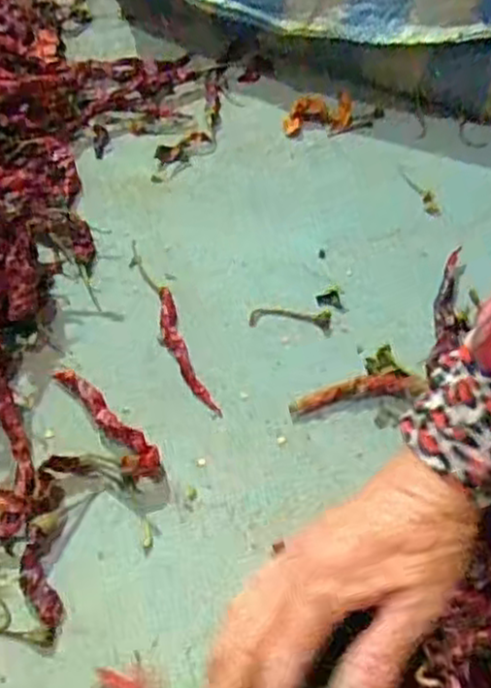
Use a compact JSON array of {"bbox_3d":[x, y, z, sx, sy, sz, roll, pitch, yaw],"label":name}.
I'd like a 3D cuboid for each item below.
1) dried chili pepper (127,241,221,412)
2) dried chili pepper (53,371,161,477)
[{"bbox_3d":[-0.048,-0.015,0.466,0.015,0.010,0.141,-19,53,-11],"label":"dried chili pepper"},{"bbox_3d":[-0.079,0.041,0.425,0.018,0.010,0.092,-34,57,-22],"label":"dried chili pepper"}]

